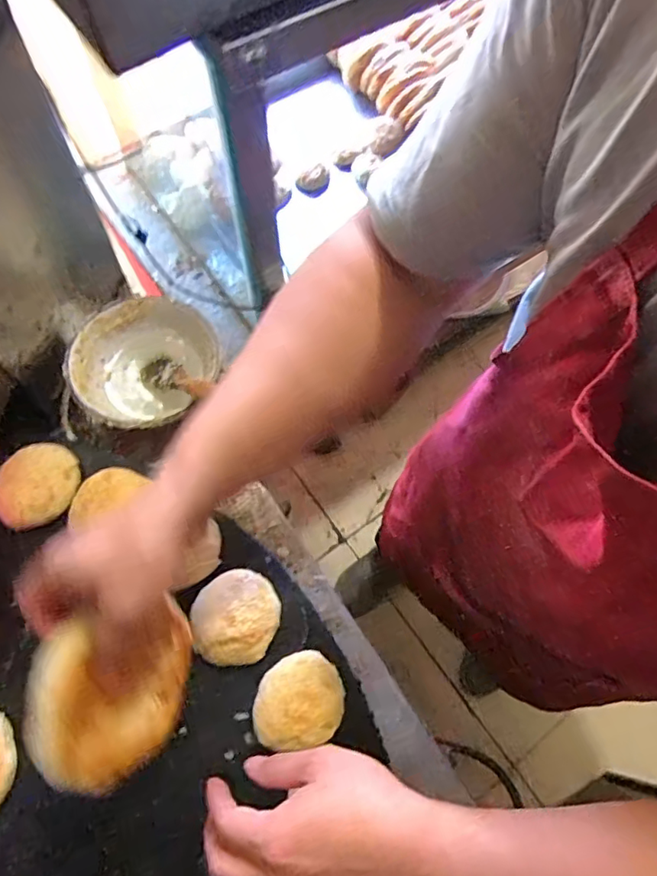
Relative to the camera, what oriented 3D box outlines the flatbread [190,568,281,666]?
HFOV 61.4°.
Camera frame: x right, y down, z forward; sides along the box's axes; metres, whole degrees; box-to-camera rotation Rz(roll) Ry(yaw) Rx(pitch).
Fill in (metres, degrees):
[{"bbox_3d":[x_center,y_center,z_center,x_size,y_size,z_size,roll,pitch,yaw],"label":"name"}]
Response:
[{"bbox_3d":[-0.079,0.152,0.473,0.073,0.020,0.076,1,69,-2],"label":"flatbread"}]

